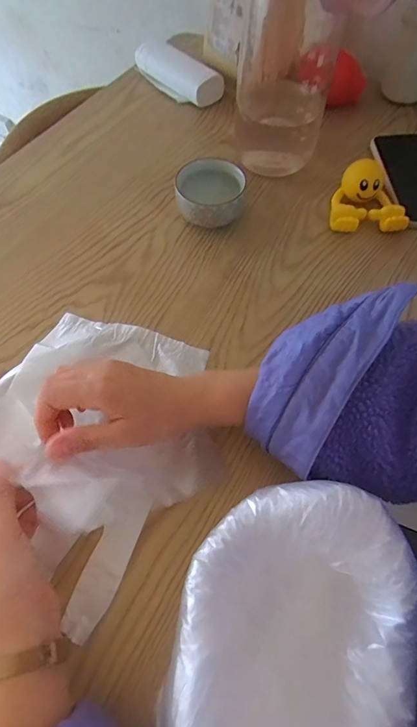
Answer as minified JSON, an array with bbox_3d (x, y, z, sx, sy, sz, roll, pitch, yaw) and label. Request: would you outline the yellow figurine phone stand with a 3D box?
[{"bbox_3d":[0.194,-0.202,0.502,0.090,0.048,0.078,-1,61,-2],"label":"yellow figurine phone stand"}]

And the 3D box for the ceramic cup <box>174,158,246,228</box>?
[{"bbox_3d":[0.002,-0.198,0.491,0.078,0.056,0.077,1,61,-1],"label":"ceramic cup"}]

